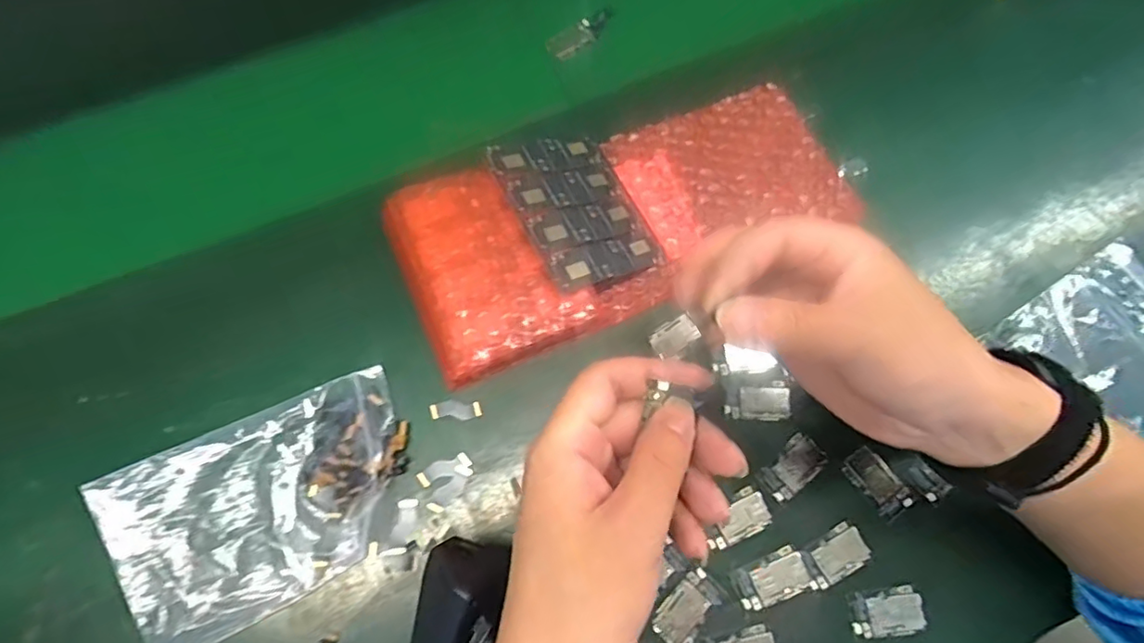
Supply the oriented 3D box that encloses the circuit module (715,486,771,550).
[{"bbox_3d":[0.090,0.105,0.308,0.034,0.004,0.022,-24,72,-10],"label":"circuit module"}]

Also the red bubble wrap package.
[{"bbox_3d":[0.036,-0.066,0.342,0.268,0.034,0.116,-23,74,-9],"label":"red bubble wrap package"}]

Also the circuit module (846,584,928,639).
[{"bbox_3d":[0.163,0.150,0.296,0.039,0.004,0.022,-7,70,-4],"label":"circuit module"}]

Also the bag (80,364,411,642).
[{"bbox_3d":[-0.154,0.093,0.295,0.147,0.018,0.095,-26,72,-11],"label":"bag"}]

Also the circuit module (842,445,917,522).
[{"bbox_3d":[0.169,0.088,0.317,0.022,0.004,0.038,-34,74,-13],"label":"circuit module"}]

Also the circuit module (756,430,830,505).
[{"bbox_3d":[0.122,0.081,0.318,0.038,0.004,0.022,-38,75,-14],"label":"circuit module"}]

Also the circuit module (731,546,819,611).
[{"bbox_3d":[0.105,0.134,0.299,0.039,0.004,0.022,-20,71,-9],"label":"circuit module"}]

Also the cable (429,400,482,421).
[{"bbox_3d":[-0.064,0.049,0.318,0.028,0.004,0.010,2,69,-1],"label":"cable"}]

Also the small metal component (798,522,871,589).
[{"bbox_3d":[0.141,0.123,0.304,0.034,0.004,0.022,-27,73,-11],"label":"small metal component"}]

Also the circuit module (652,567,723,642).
[{"bbox_3d":[0.059,0.146,0.293,0.022,0.004,0.036,41,74,13],"label":"circuit module"}]

